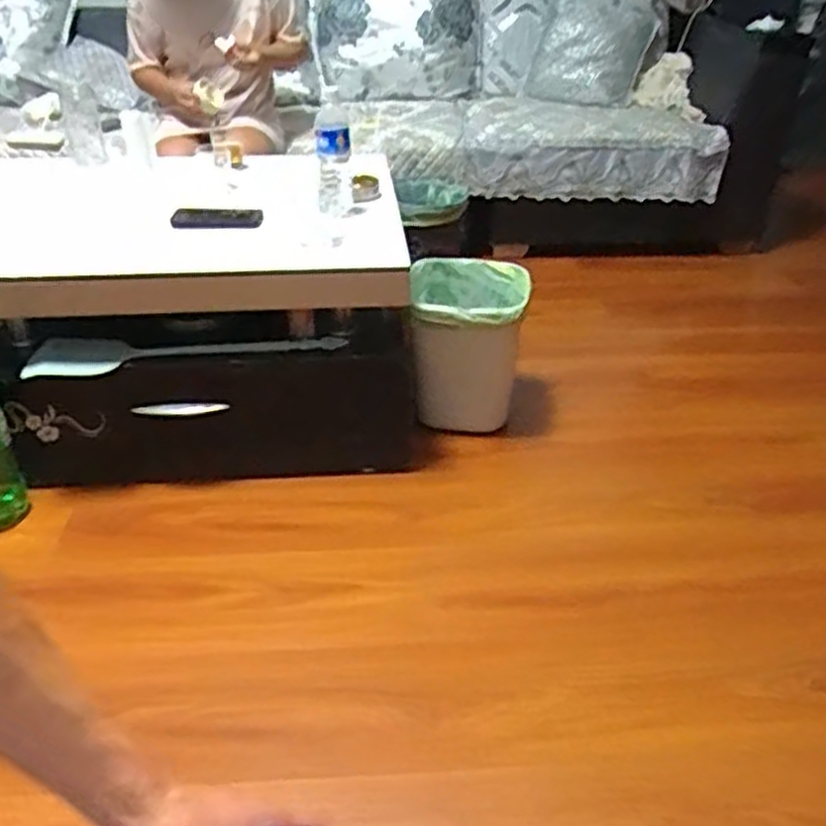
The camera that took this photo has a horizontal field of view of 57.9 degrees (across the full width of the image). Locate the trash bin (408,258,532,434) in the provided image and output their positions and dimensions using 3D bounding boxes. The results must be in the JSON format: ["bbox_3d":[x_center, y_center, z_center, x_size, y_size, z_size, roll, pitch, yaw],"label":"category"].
[{"bbox_3d":[0.109,-0.110,1.511,0.225,0.317,0.271,2,33,2],"label":"trash bin"}]

